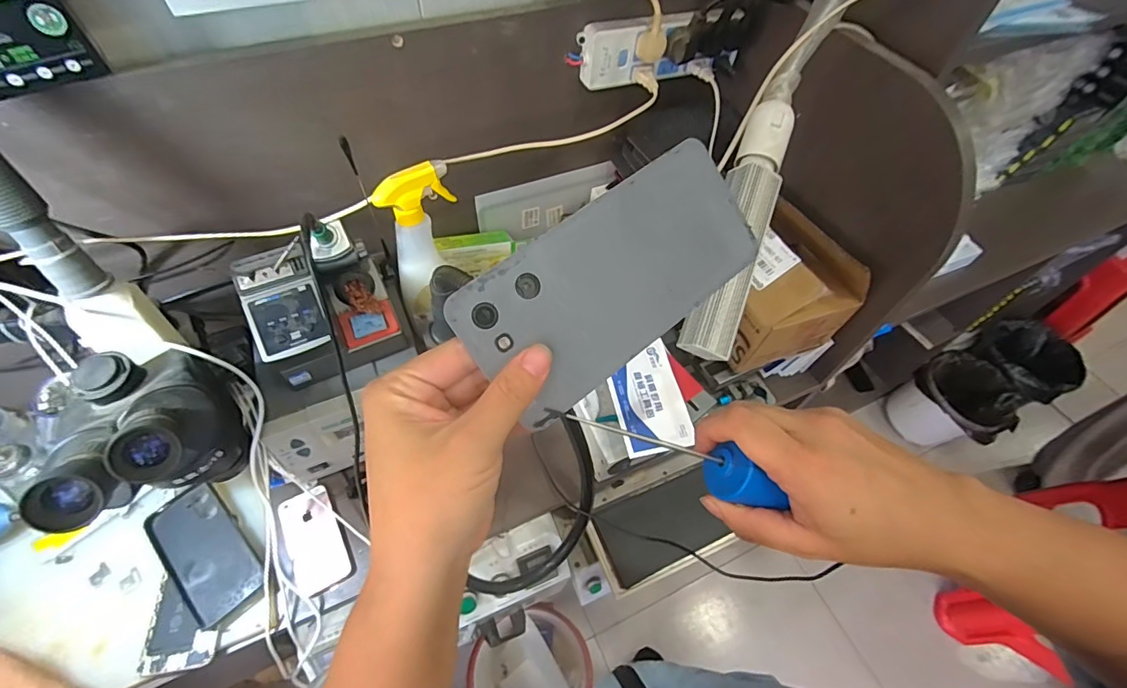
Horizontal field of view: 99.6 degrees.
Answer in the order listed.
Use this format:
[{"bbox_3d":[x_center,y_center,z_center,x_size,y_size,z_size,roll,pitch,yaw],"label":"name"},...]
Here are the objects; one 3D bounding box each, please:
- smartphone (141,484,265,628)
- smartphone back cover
[{"bbox_3d":[-0.423,0.241,0.563,0.167,0.011,0.074,40,63,21],"label":"smartphone"},{"bbox_3d":[0.028,-0.033,0.233,0.156,0.004,0.072,-37,101,-15],"label":"smartphone back cover"}]

